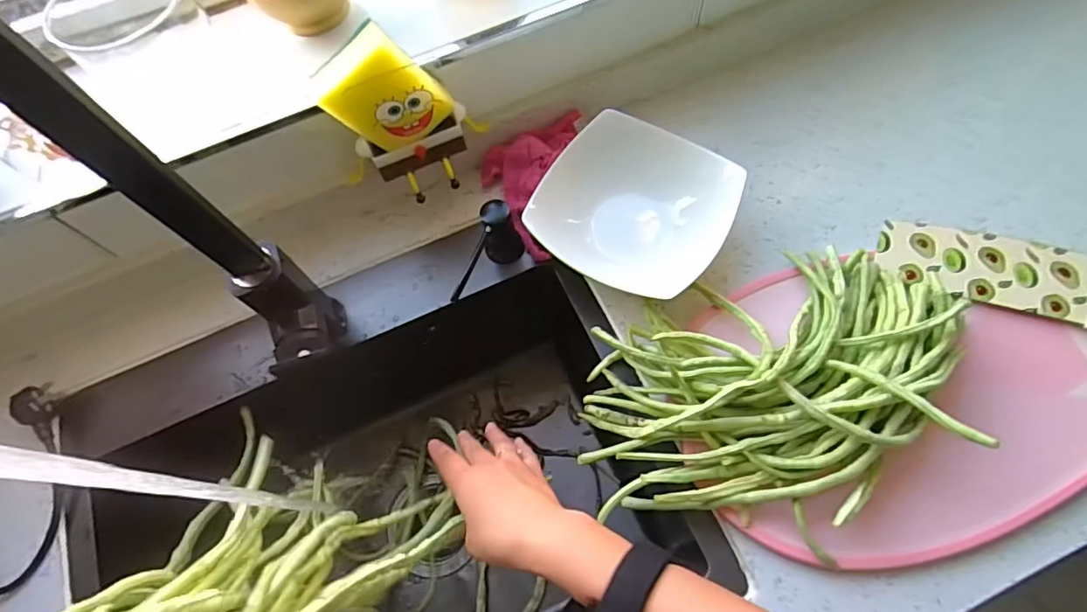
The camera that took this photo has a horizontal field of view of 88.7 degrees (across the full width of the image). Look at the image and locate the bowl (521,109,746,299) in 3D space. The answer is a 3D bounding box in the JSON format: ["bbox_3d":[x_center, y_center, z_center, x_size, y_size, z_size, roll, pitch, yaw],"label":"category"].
[{"bbox_3d":[0.081,-0.088,0.508,0.166,0.053,0.159,31,72,16],"label":"bowl"}]

